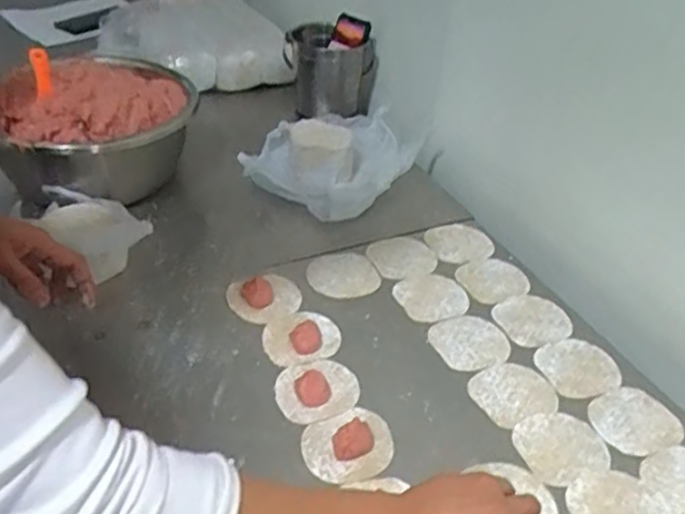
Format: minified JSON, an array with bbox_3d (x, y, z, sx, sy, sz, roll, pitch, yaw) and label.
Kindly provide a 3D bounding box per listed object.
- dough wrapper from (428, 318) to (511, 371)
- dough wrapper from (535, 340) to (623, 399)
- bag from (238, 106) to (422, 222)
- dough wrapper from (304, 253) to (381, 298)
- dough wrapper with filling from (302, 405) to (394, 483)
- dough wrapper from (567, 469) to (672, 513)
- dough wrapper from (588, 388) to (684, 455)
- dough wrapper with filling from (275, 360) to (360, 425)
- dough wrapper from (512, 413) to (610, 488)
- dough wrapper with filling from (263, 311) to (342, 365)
[{"bbox_3d":[0.142,0.095,0.774,0.083,0.004,0.077,3,39,-2],"label":"dough wrapper"},{"bbox_3d":[0.255,0.118,0.750,0.083,0.004,0.079,3,39,-2],"label":"dough wrapper"},{"bbox_3d":[-0.019,-0.145,1.009,0.201,0.076,0.236,21,41,20],"label":"bag"},{"bbox_3d":[-0.001,0.021,0.851,0.086,0.006,0.075,-9,45,-22],"label":"dough wrapper"},{"bbox_3d":[0.006,0.170,0.648,0.083,0.022,0.071,-16,43,-24],"label":"dough wrapper with filling"},{"bbox_3d":[0.243,0.223,0.614,0.081,0.004,0.080,3,39,-2],"label":"dough wrapper"},{"bbox_3d":[0.291,0.162,0.693,0.085,0.004,0.074,-14,42,-22],"label":"dough wrapper"},{"bbox_3d":[-0.025,0.128,0.697,0.081,0.018,0.080,3,39,-2],"label":"dough wrapper with filling"},{"bbox_3d":[0.208,0.179,0.666,0.084,0.004,0.075,-10,41,-18],"label":"dough wrapper"},{"bbox_3d":[-0.044,0.082,0.759,0.084,0.012,0.072,-7,40,-13],"label":"dough wrapper with filling"}]

